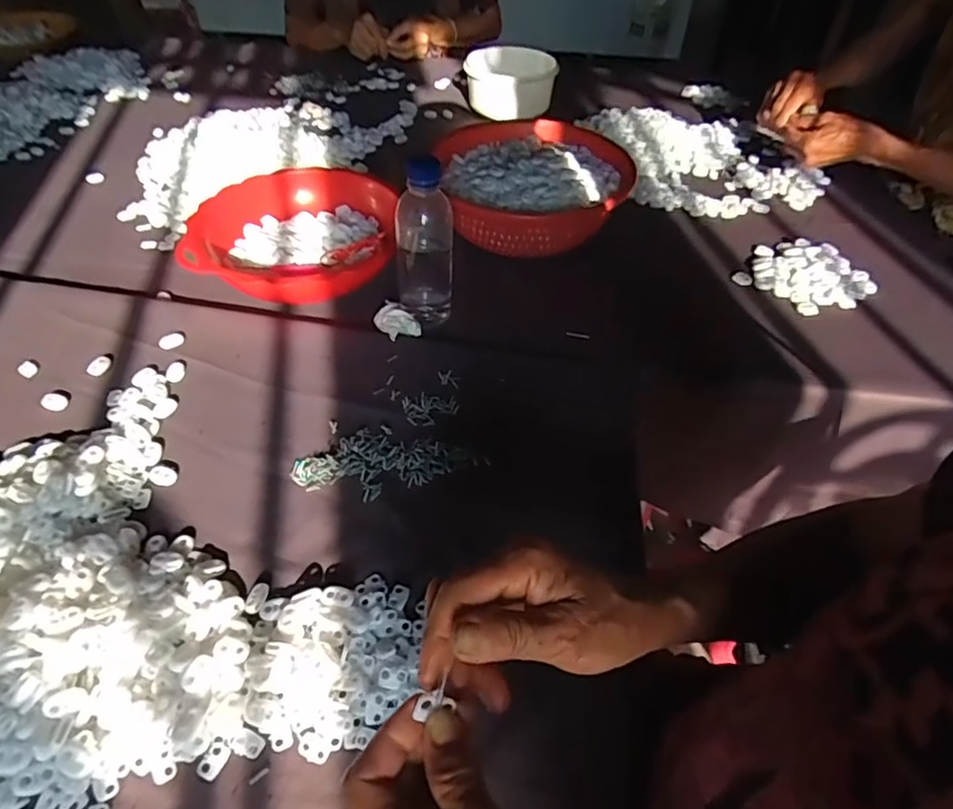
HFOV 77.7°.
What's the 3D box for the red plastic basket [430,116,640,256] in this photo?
[{"bbox_3d":[0.073,-0.269,0.768,0.232,0.100,0.252,-3,47,-6],"label":"red plastic basket"}]

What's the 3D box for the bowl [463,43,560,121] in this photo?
[{"bbox_3d":[0.065,-0.582,1.076,0.150,0.098,0.194,9,47,5],"label":"bowl"}]

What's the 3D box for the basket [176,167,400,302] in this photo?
[{"bbox_3d":[-0.211,-0.193,0.702,0.212,0.069,0.234,1,47,-2],"label":"basket"}]

